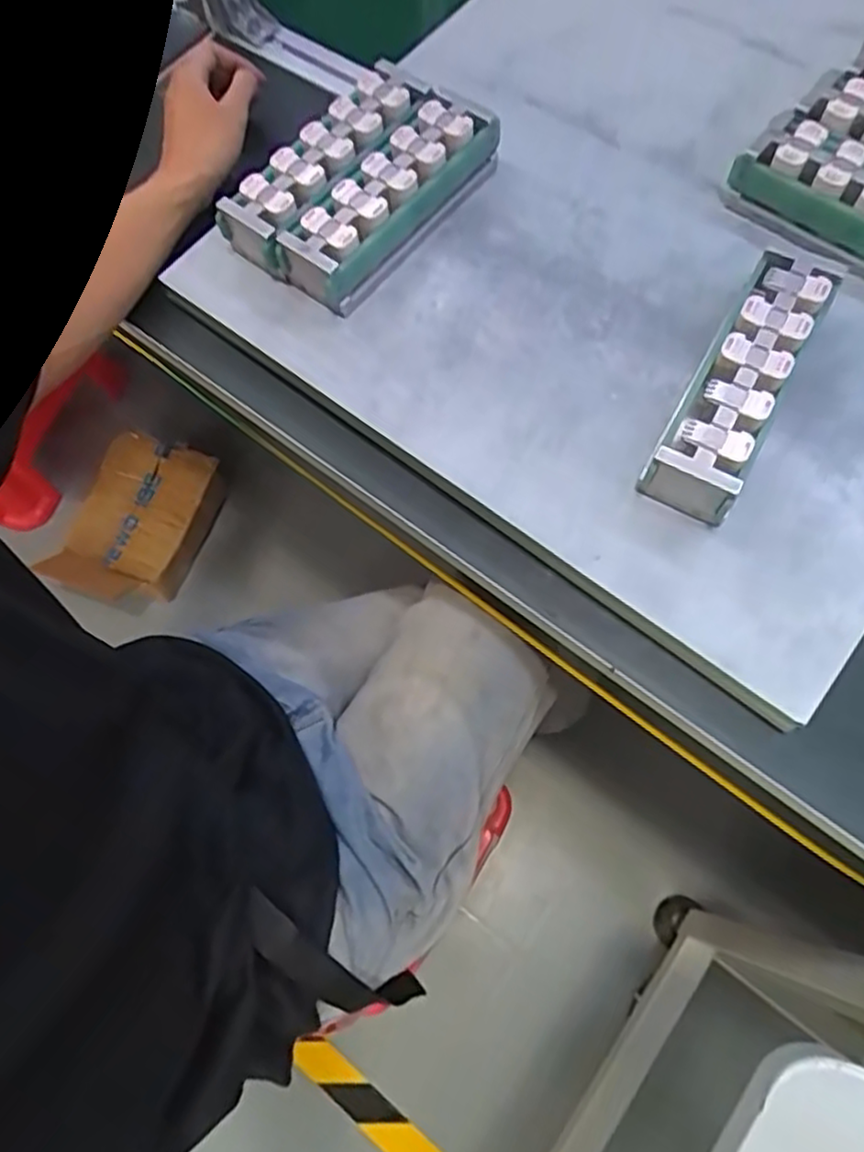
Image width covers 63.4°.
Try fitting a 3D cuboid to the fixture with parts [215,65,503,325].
[{"bbox_3d":[-0.053,-0.299,0.538,0.120,0.050,0.187,36,73,16],"label":"fixture with parts"}]

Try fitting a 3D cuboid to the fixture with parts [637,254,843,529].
[{"bbox_3d":[0.204,-0.127,0.459,0.057,0.055,0.187,29,71,13],"label":"fixture with parts"}]

